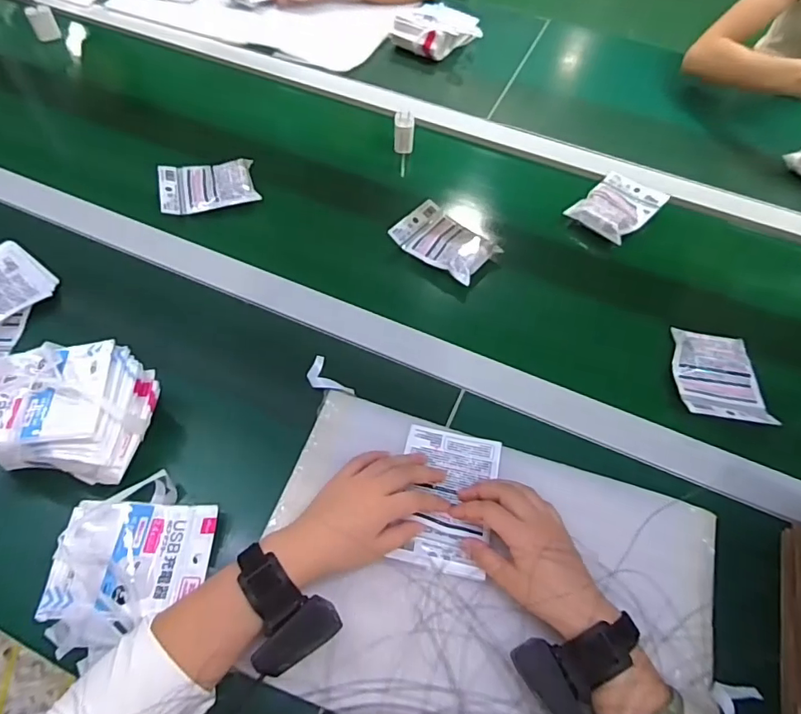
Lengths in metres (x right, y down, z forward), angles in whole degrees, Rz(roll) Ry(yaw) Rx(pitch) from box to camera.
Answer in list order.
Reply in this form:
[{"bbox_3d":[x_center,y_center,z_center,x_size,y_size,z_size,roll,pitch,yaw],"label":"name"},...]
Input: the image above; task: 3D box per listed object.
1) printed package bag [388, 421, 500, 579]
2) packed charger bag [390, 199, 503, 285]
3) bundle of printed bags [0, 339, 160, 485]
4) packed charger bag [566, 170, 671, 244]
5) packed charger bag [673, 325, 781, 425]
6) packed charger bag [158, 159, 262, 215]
[{"bbox_3d":[0.047,0.139,0.512,0.095,0.010,0.140,9,57,3],"label":"printed package bag"},{"bbox_3d":[0.060,-0.161,0.709,0.135,0.018,0.088,38,63,20],"label":"packed charger bag"},{"bbox_3d":[-0.340,0.053,0.518,0.172,0.076,0.128,6,57,1],"label":"bundle of printed bags"},{"bbox_3d":[0.320,-0.224,0.766,0.139,0.019,0.099,-37,66,-23],"label":"packed charger bag"},{"bbox_3d":[0.375,0.021,0.605,0.093,0.023,0.120,10,57,4],"label":"packed charger bag"},{"bbox_3d":[-0.280,-0.253,0.749,0.133,0.019,0.098,-13,59,-11],"label":"packed charger bag"}]

